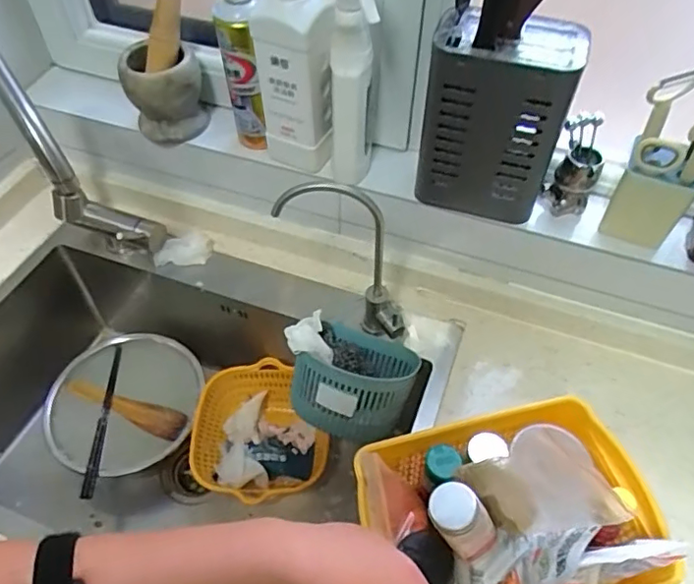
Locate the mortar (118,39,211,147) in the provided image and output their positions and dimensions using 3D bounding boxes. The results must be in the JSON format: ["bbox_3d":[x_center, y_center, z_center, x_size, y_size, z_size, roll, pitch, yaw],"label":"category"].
[{"bbox_3d":[-0.248,-0.274,0.776,0.096,0.114,0.107,-10,51,-8],"label":"mortar"}]

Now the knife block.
[{"bbox_3d":[0.160,-0.183,0.632,0.141,0.217,0.077,12,52,9],"label":"knife block"}]

